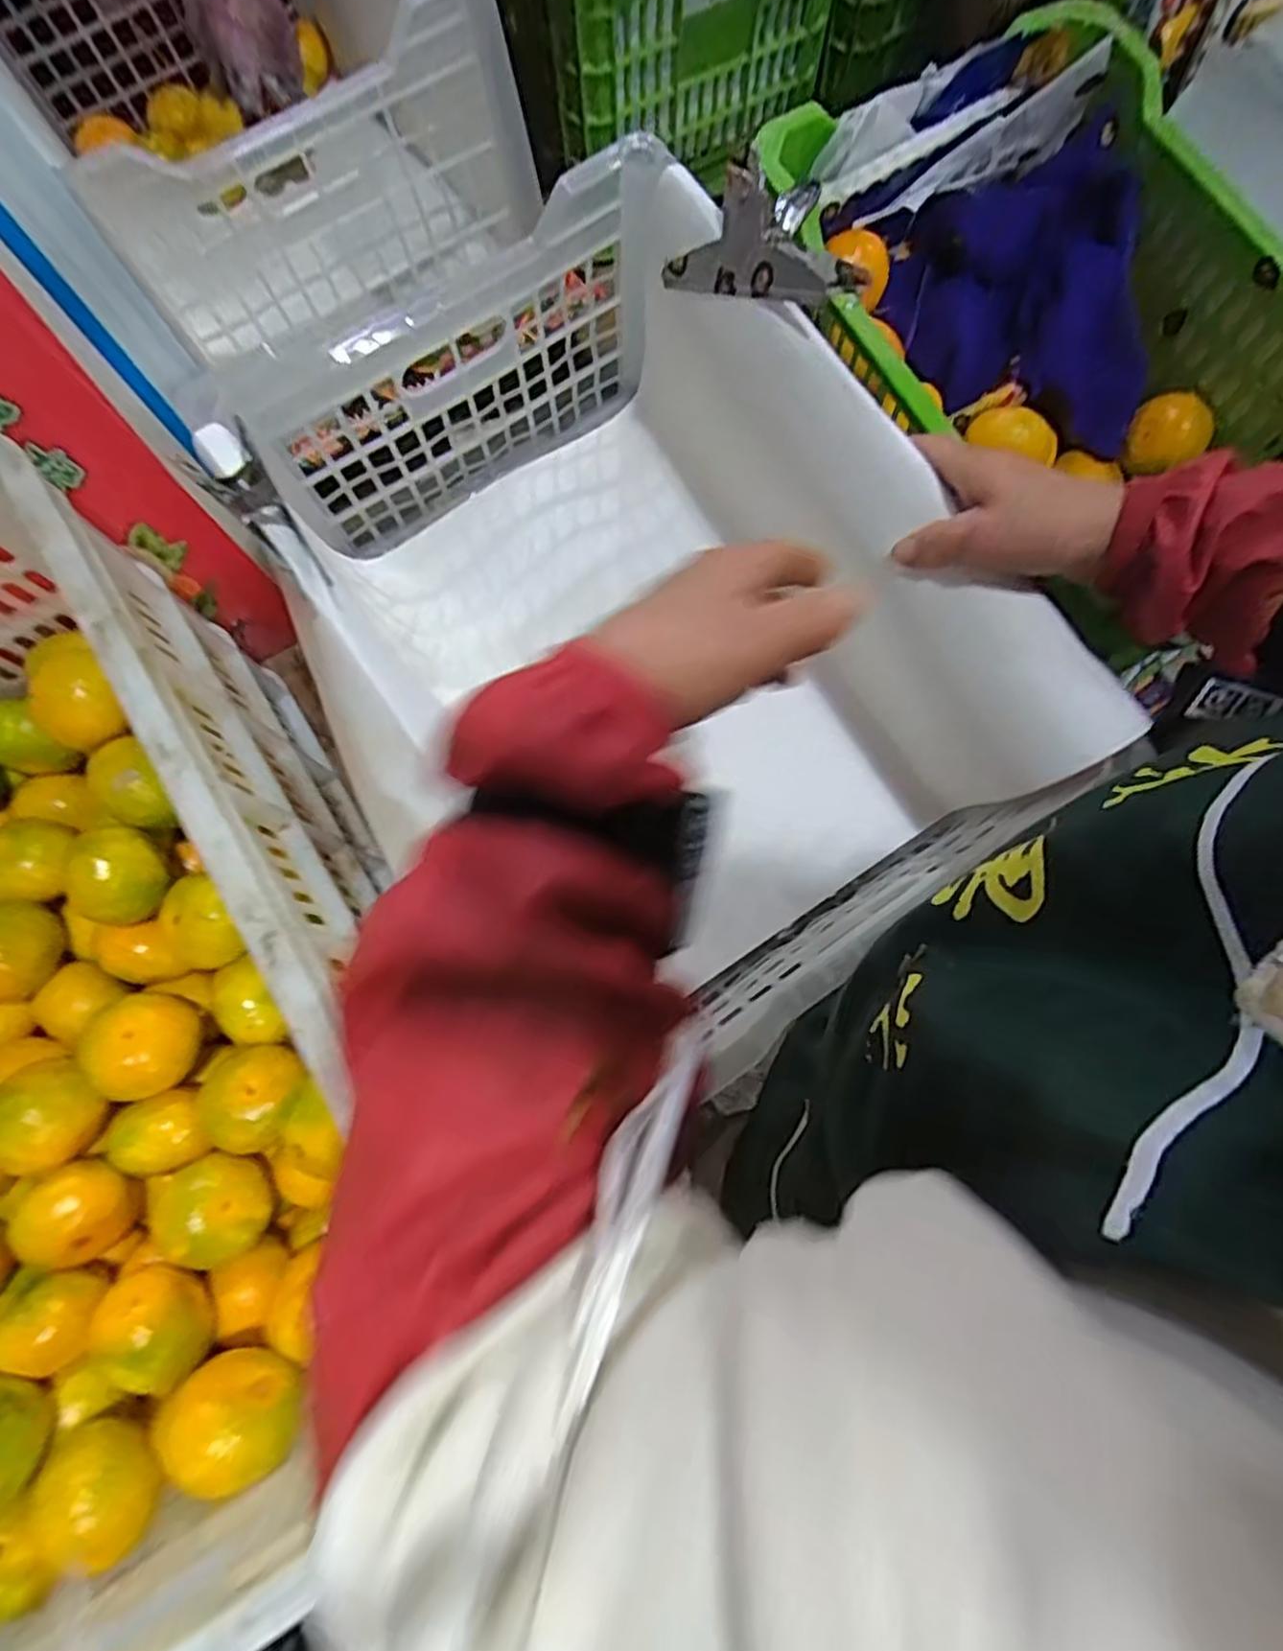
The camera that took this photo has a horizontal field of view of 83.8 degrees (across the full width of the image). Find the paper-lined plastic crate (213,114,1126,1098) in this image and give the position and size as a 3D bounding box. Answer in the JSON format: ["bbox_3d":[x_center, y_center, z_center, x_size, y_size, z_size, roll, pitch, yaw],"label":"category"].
[{"bbox_3d":[0.005,-0.138,0.517,0.386,0.233,0.520,-40,79,-8],"label":"paper-lined plastic crate"}]

